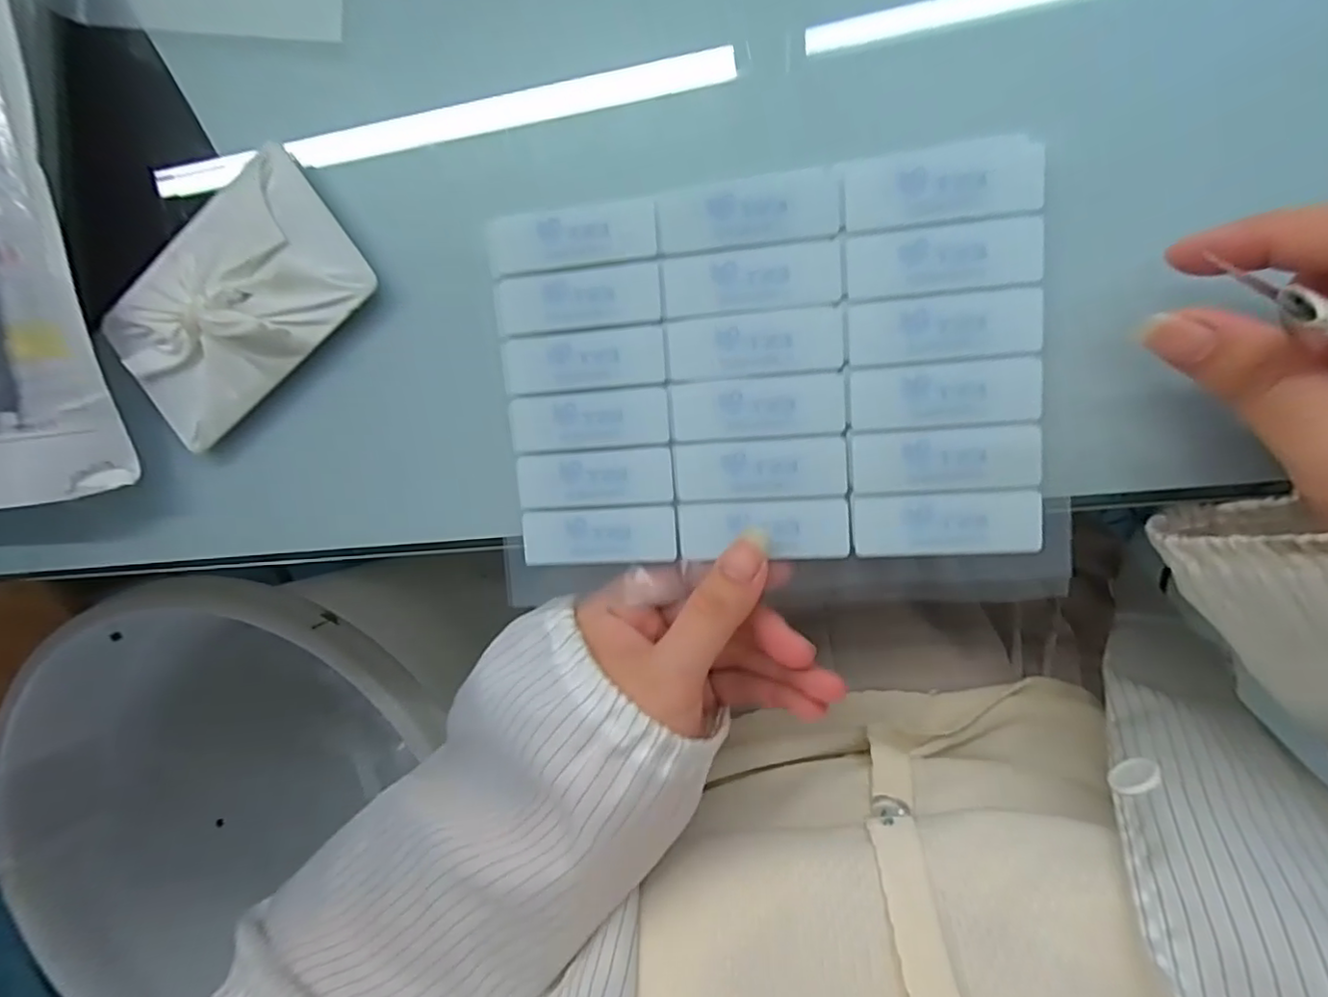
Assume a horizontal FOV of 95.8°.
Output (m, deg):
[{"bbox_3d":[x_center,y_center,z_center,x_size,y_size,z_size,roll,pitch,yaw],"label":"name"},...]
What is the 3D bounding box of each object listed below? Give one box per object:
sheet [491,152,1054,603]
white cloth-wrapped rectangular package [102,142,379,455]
[{"bbox_3d":[0.033,-0.034,0.213,0.187,0.011,0.146,-3,97,8],"label":"sheet"},{"bbox_3d":[-0.174,-0.077,0.233,0.112,0.013,0.069,-36,91,10],"label":"white cloth-wrapped rectangular package"}]

